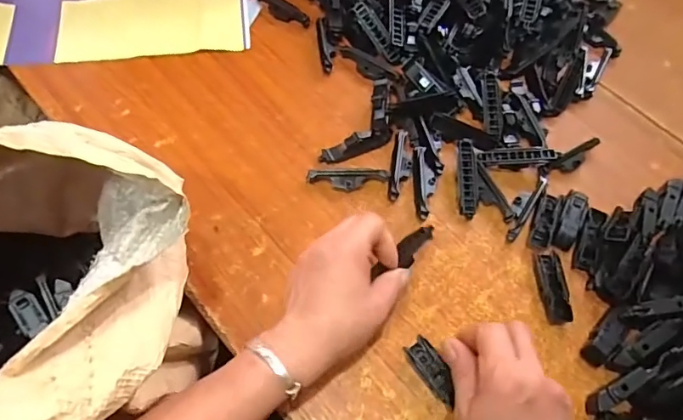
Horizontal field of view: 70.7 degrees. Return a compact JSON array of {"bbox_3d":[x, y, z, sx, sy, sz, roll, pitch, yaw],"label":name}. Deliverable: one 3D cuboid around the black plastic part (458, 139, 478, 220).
[{"bbox_3d":[0.126,-0.032,0.478,0.018,0.010,0.079,1,78,-3],"label":"black plastic part"}]

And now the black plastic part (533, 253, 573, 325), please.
[{"bbox_3d":[0.193,0.070,0.439,0.023,0.013,0.065,1,64,-3],"label":"black plastic part"}]

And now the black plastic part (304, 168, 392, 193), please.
[{"bbox_3d":[0.007,-0.030,0.477,0.081,0.017,0.018,-1,64,-4],"label":"black plastic part"}]

